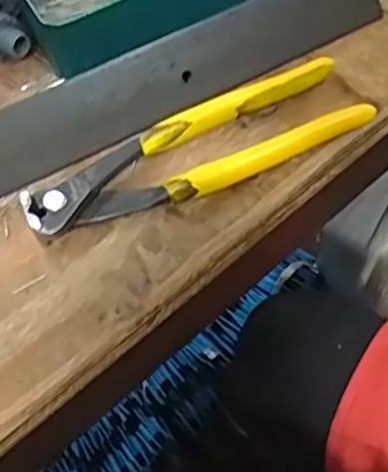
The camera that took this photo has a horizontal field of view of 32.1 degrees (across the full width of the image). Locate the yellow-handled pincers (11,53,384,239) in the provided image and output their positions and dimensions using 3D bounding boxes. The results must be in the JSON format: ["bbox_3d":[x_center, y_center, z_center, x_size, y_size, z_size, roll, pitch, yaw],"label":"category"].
[{"bbox_3d":[0.000,-0.041,0.313,0.162,0.014,0.043,-23,58,-10],"label":"yellow-handled pincers"}]

